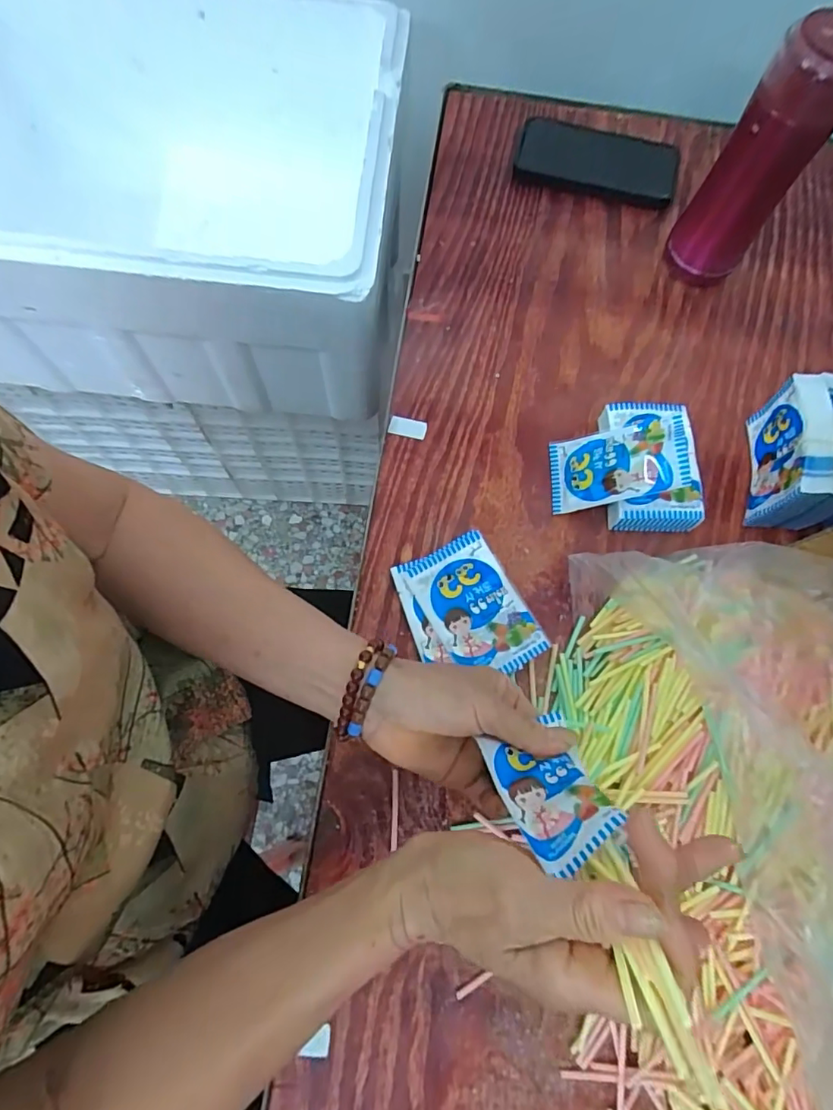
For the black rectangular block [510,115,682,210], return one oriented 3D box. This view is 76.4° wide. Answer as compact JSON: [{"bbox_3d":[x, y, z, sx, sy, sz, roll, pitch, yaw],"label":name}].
[{"bbox_3d":[0.189,-0.413,0.556,0.163,0.011,0.084,14,72,3],"label":"black rectangular block"}]

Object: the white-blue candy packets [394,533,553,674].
[{"bbox_3d":[0.037,0.044,0.408,0.085,0.020,0.106,-25,74,-9],"label":"white-blue candy packets"}]

